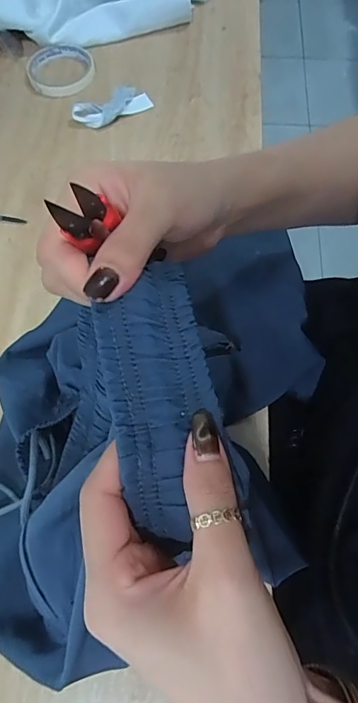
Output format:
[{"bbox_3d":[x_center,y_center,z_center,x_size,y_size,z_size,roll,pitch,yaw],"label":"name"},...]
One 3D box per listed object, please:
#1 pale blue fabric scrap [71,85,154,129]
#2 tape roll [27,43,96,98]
[{"bbox_3d":[-0.086,-0.315,0.557,0.098,0.019,0.044,-32,70,-13],"label":"pale blue fabric scrap"},{"bbox_3d":[-0.157,-0.378,0.593,0.089,0.015,0.089,0,66,0],"label":"tape roll"}]

